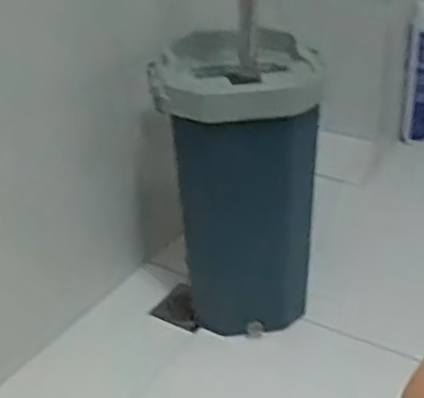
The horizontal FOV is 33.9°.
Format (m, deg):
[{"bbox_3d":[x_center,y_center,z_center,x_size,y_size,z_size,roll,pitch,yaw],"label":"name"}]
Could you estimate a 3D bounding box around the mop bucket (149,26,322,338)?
[{"bbox_3d":[0.049,-0.024,1.206,0.244,0.453,0.287,-4,30,1],"label":"mop bucket"}]

